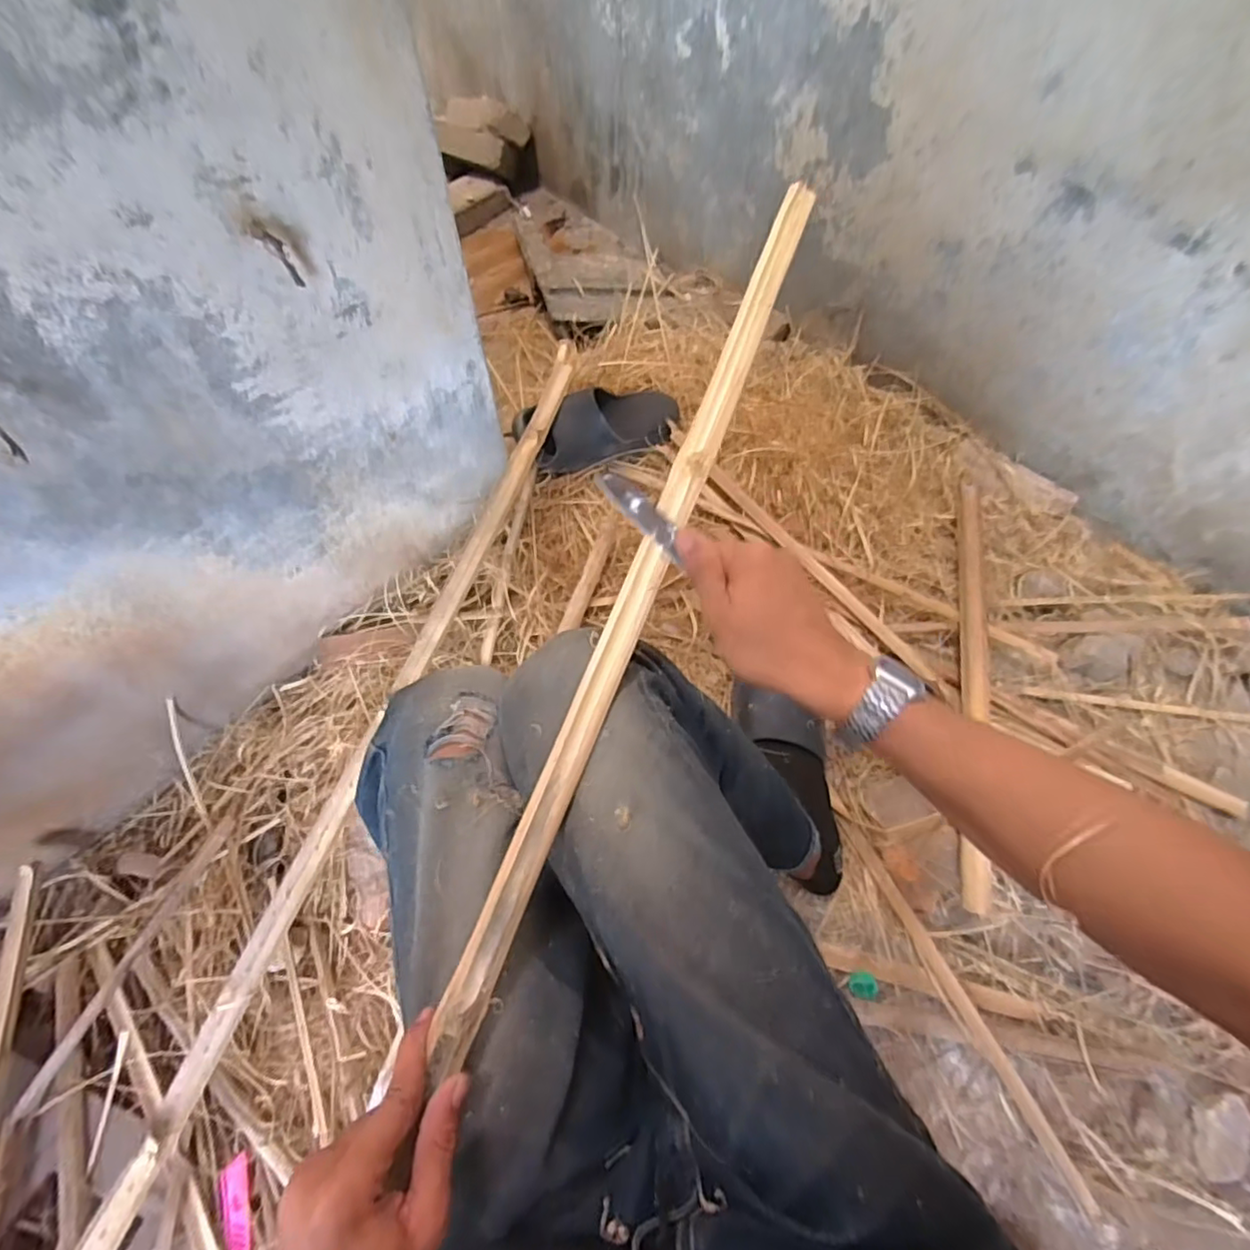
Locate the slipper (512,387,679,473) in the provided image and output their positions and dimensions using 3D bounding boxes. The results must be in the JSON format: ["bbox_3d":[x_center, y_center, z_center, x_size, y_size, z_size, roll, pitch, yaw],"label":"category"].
[{"bbox_3d":[-0.047,-0.325,1.001,0.260,0.085,0.092,-16,65,-9],"label":"slipper"}]

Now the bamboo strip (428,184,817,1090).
[{"bbox_3d":[0.022,-0.054,0.424,0.028,0.015,0.659,21,77,9],"label":"bamboo strip"}]

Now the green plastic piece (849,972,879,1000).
[{"bbox_3d":[0.282,0.425,0.723,0.033,0.011,0.029,11,64,4],"label":"green plastic piece"}]

